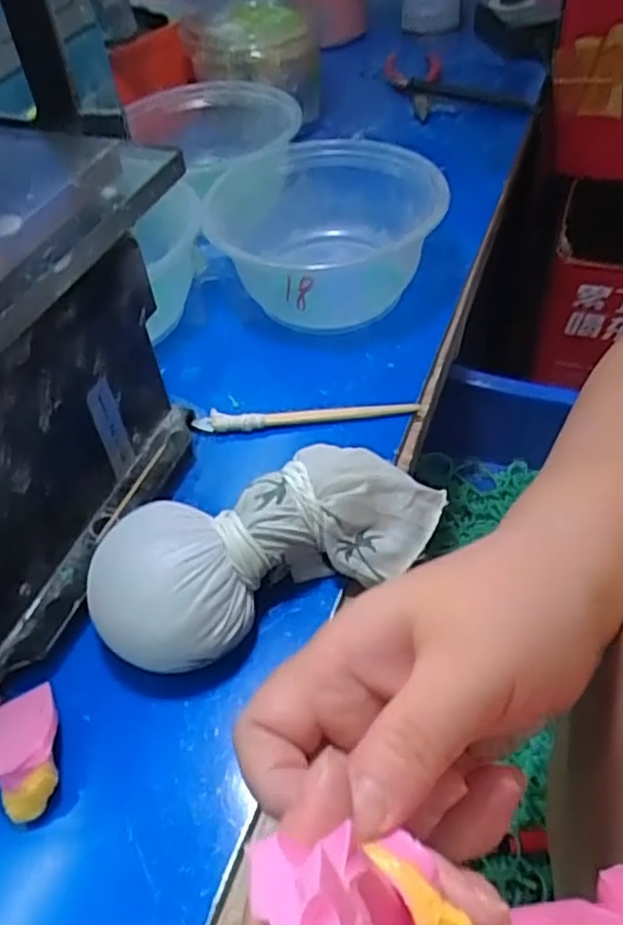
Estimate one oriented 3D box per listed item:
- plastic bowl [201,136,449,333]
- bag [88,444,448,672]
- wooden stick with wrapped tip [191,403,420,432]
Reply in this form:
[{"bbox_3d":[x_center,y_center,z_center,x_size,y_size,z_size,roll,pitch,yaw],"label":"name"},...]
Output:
[{"bbox_3d":[0.009,-0.135,0.415,0.133,0.062,0.123,-21,50,-14],"label":"plastic bowl"},{"bbox_3d":[-0.016,0.033,0.279,0.140,0.044,0.055,-25,51,-17],"label":"bag"},{"bbox_3d":[-0.003,-0.023,0.354,0.113,0.009,0.014,-2,48,3],"label":"wooden stick with wrapped tip"}]

